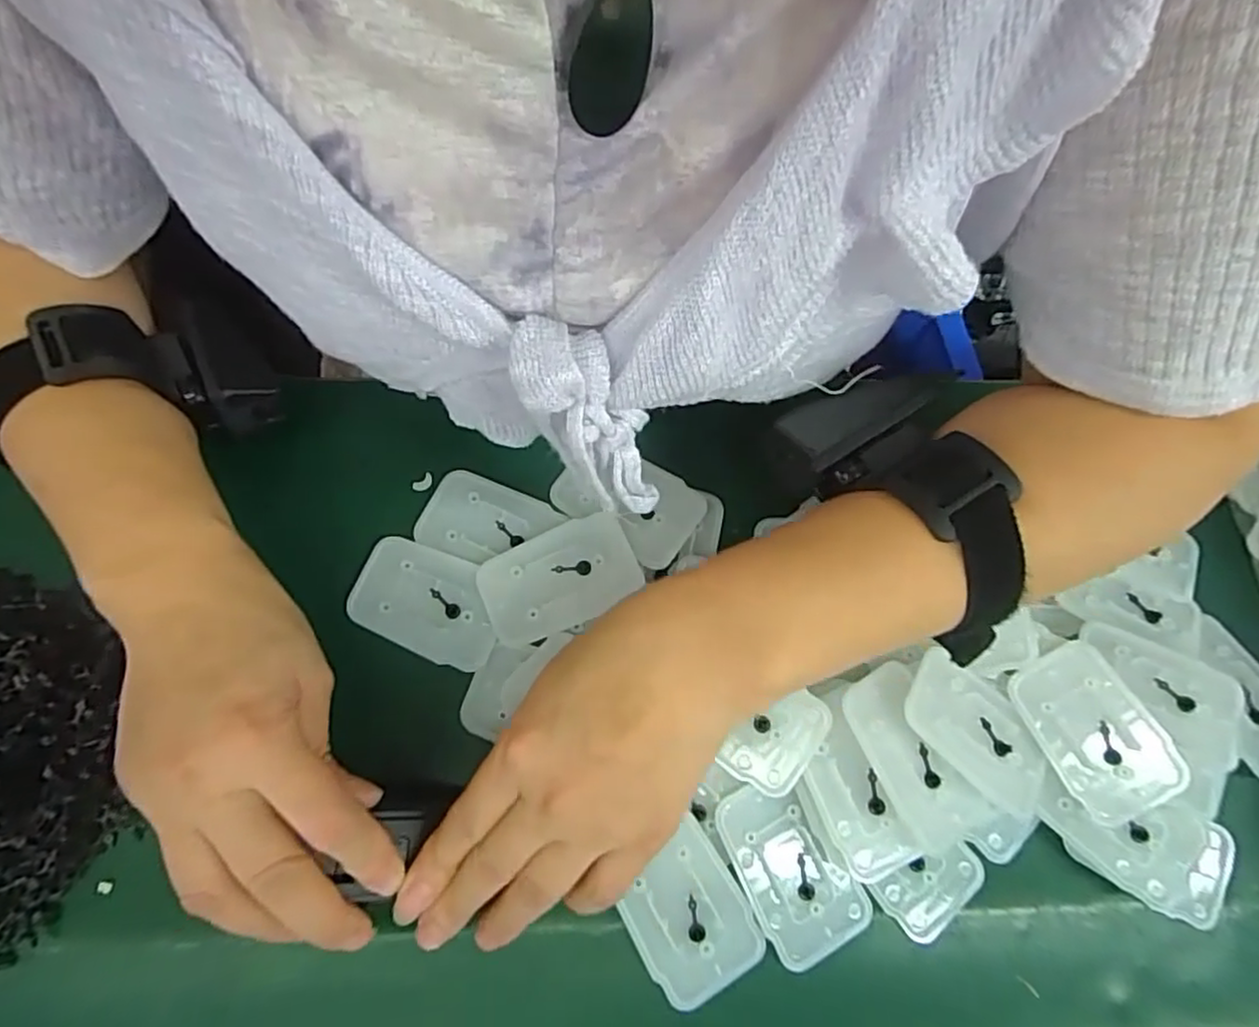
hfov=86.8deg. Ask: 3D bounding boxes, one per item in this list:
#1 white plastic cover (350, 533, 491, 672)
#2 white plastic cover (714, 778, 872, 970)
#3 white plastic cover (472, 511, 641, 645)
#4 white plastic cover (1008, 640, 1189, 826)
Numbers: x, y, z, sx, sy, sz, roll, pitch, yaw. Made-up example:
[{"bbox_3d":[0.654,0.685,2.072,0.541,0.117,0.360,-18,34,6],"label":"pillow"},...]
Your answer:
[{"bbox_3d":[-0.091,0.040,0.302,0.067,0.004,0.046,20,73,4],"label":"white plastic cover"},{"bbox_3d":[0.065,0.142,0.268,0.041,0.013,0.067,-29,76,-11],"label":"white plastic cover"},{"bbox_3d":[-0.032,0.029,0.304,0.069,0.010,0.047,-20,74,-8],"label":"white plastic cover"},{"bbox_3d":[0.195,0.091,0.279,0.043,0.009,0.069,-24,75,-9],"label":"white plastic cover"}]

